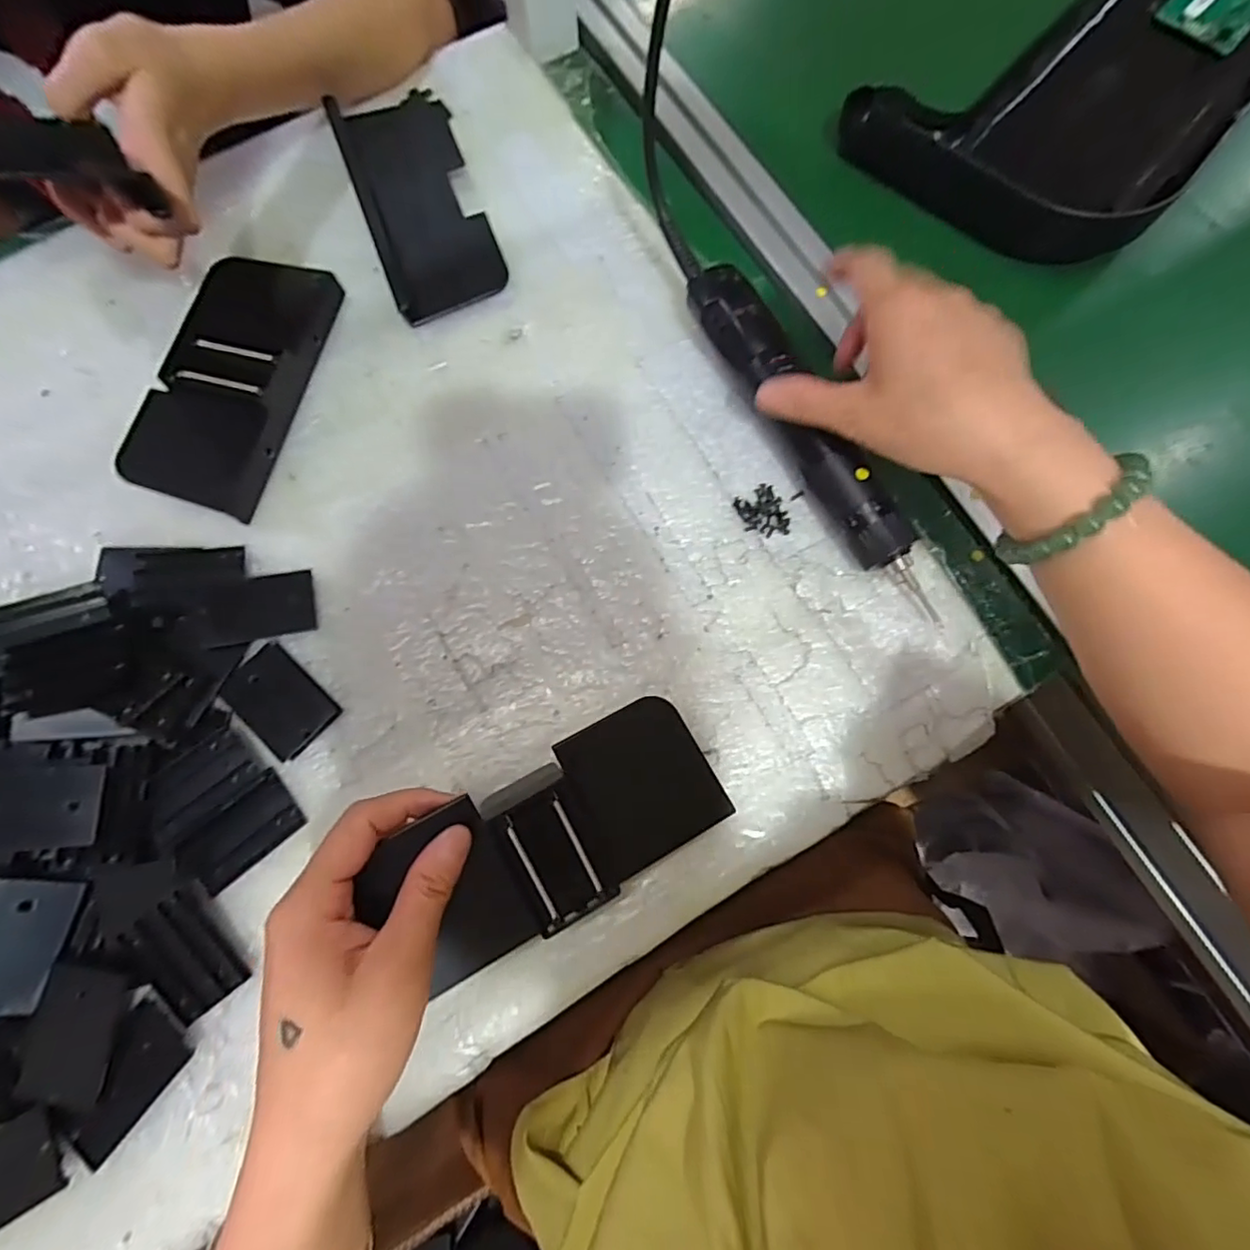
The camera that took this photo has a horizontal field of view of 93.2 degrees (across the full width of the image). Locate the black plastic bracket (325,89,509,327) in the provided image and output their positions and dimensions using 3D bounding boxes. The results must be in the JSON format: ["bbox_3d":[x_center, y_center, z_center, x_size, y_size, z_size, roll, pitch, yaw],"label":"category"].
[{"bbox_3d":[-0.135,-0.284,0.386,0.073,0.023,0.185,-19,77,-4],"label":"black plastic bracket"}]

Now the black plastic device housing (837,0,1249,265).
[{"bbox_3d":[0.376,-0.449,0.426,0.195,0.048,0.457,40,79,10],"label":"black plastic device housing"}]

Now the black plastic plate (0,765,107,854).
[{"bbox_3d":[-0.275,0.086,0.274,0.057,0.006,0.037,0,76,-14],"label":"black plastic plate"}]

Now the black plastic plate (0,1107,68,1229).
[{"bbox_3d":[-0.268,0.237,0.255,0.052,0.005,0.036,-33,72,-1],"label":"black plastic plate"}]

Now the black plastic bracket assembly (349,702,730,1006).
[{"bbox_3d":[-0.030,0.094,0.268,0.148,0.023,0.071,-30,96,-15],"label":"black plastic bracket assembly"}]

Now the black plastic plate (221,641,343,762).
[{"bbox_3d":[-0.181,0.040,0.309,0.055,0.004,0.036,41,71,7],"label":"black plastic plate"}]

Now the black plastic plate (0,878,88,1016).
[{"bbox_3d":[-0.274,0.143,0.263,0.037,0.004,0.056,24,71,-35],"label":"black plastic plate"}]

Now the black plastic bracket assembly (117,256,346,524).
[{"bbox_3d":[-0.229,-0.147,0.350,0.071,0.029,0.158,13,77,3],"label":"black plastic bracket assembly"}]

